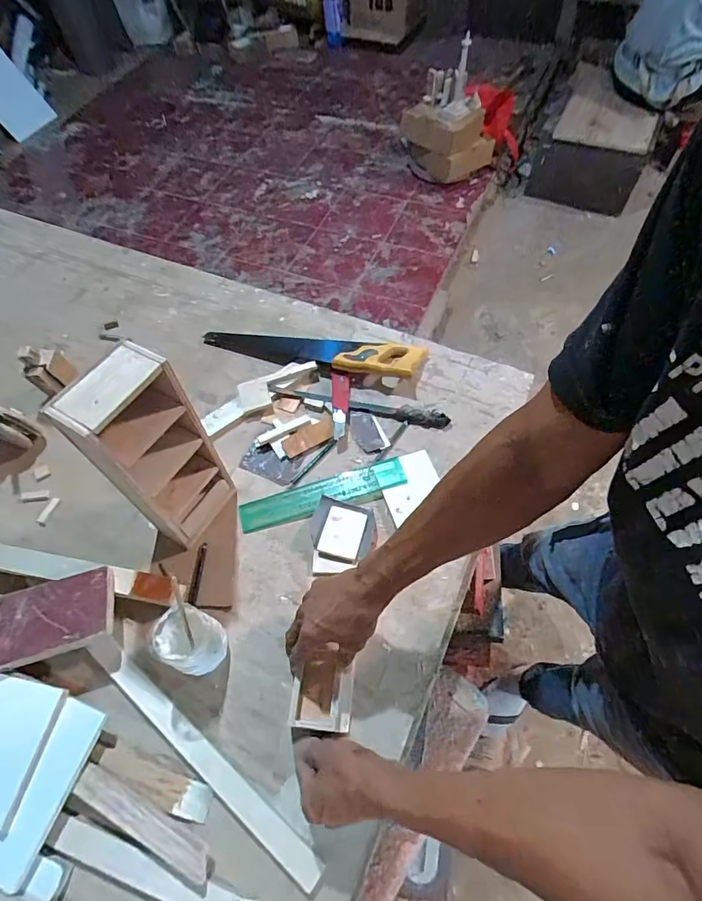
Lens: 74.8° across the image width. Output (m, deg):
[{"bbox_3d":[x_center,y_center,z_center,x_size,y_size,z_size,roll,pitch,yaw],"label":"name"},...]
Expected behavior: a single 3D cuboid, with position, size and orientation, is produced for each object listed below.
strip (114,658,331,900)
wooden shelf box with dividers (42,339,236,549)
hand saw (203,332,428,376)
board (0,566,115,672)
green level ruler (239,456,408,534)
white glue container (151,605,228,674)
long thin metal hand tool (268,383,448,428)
[{"bbox_3d":[-0.160,0.347,0.513,0.314,0.015,0.030,32,65,22],"label":"strip"},{"bbox_3d":[-0.231,0.012,0.570,0.063,0.286,0.105,26,63,19],"label":"wooden shelf box with dividers"},{"bbox_3d":[-0.078,-0.190,0.833,0.421,0.039,0.101,10,59,11],"label":"hand saw"},{"bbox_3d":[-0.405,0.213,0.557,0.220,0.019,0.091,-17,60,-6],"label":"board"},{"bbox_3d":[-0.042,0.067,0.689,0.249,0.009,0.054,-17,61,-2],"label":"green level ruler"},{"bbox_3d":[-0.190,0.228,0.553,0.067,0.091,0.062,-2,58,3],"label":"white glue container"},{"bbox_3d":[0.010,-0.078,0.774,0.308,0.014,0.031,11,60,11],"label":"long thin metal hand tool"}]

